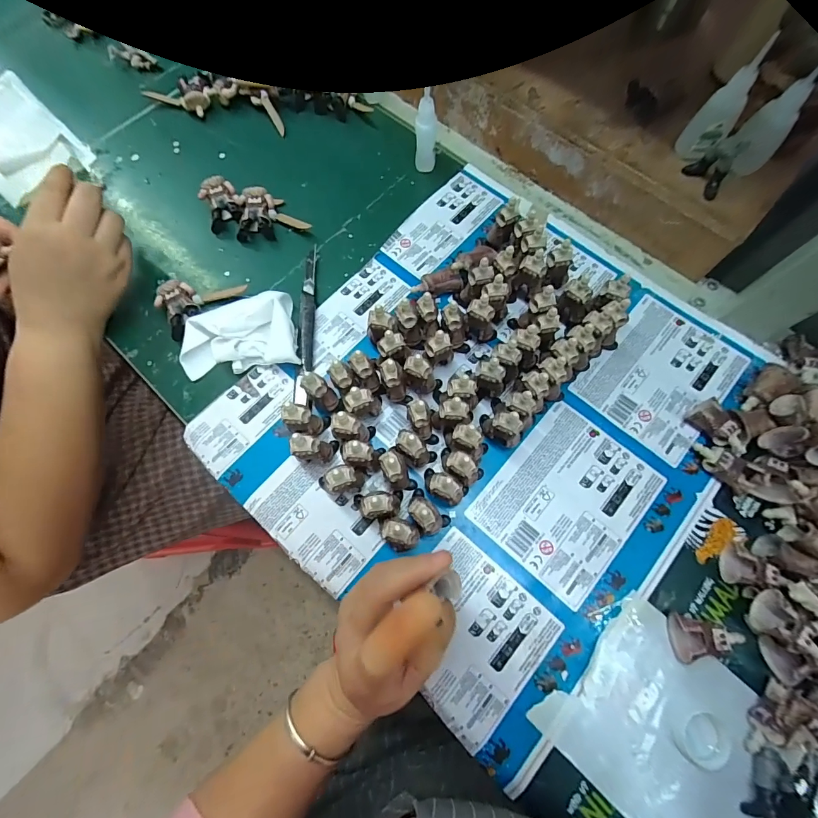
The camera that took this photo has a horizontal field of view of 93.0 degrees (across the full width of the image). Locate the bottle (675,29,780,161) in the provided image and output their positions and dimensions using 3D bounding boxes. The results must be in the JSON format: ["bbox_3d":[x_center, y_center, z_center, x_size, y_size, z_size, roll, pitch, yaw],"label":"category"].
[{"bbox_3d":[0.265,-0.254,0.324,0.032,0.081,0.018,39,56,9],"label":"bottle"}]

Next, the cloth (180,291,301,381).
[{"bbox_3d":[-0.159,-0.066,0.356,0.105,0.028,0.070,-13,73,-3],"label":"cloth"}]

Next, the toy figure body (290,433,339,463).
[{"bbox_3d":[-0.075,0.033,0.310,0.030,0.050,0.018,-10,73,-2],"label":"toy figure body"}]

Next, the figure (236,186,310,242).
[{"bbox_3d":[-0.145,-0.207,0.411,0.073,0.022,0.049,-7,73,-1],"label":"figure"}]

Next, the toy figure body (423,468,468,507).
[{"bbox_3d":[0.029,0.062,0.302,0.038,0.047,0.023,26,75,9],"label":"toy figure body"}]

